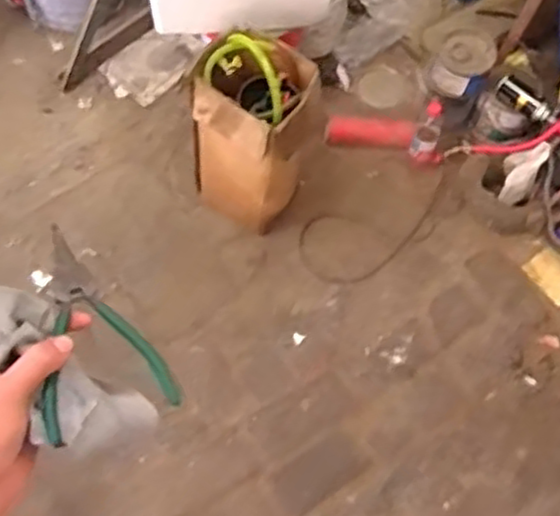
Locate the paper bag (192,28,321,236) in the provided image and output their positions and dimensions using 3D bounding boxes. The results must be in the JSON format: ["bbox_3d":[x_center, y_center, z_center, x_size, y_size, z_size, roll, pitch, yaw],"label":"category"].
[{"bbox_3d":[-0.060,-0.296,1.672,0.257,0.484,0.245,31,67,11],"label":"paper bag"}]

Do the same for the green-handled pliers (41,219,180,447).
[{"bbox_3d":[-0.137,0.048,0.511,0.089,0.019,0.152,-17,67,-11],"label":"green-handled pliers"}]

